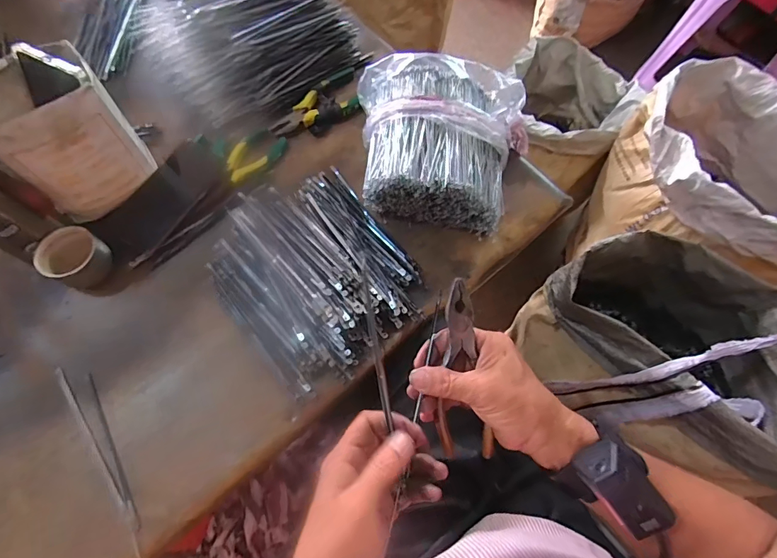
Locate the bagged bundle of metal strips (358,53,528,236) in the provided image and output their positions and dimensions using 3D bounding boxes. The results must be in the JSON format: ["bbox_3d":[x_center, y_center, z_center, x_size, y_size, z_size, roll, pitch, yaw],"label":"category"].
[{"bbox_3d":[0.066,-0.176,0.525,0.227,0.084,0.203,9,67,2],"label":"bagged bundle of metal strips"}]

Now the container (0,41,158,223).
[{"bbox_3d":[-0.359,-0.157,0.467,0.122,0.146,0.099,-33,72,-14],"label":"container"}]

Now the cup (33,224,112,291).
[{"bbox_3d":[-0.363,-0.024,0.481,0.062,0.038,0.065,1,67,-2],"label":"cup"}]

